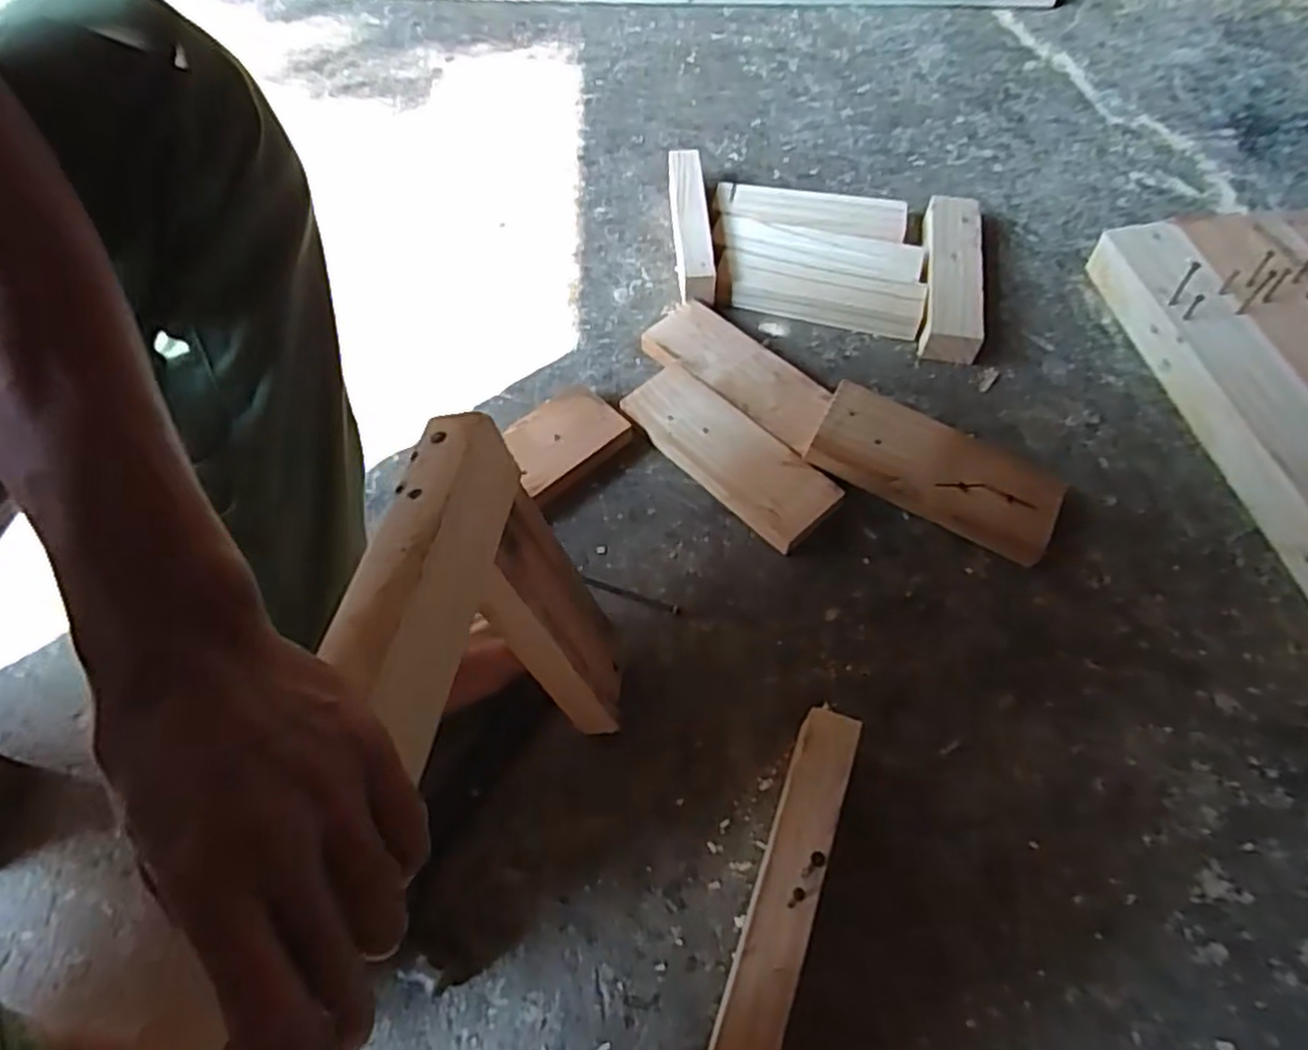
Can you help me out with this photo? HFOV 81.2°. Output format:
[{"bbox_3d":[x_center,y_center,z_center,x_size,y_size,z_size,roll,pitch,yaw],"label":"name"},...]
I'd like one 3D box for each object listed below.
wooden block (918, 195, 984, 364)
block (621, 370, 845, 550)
[{"bbox_3d":[0.293,-0.247,0.754,0.055,0.042,0.215,8,61,9],"label":"wooden block"},{"bbox_3d":[0.061,-0.062,0.655,0.071,0.025,0.199,-38,66,-20],"label":"block"}]

